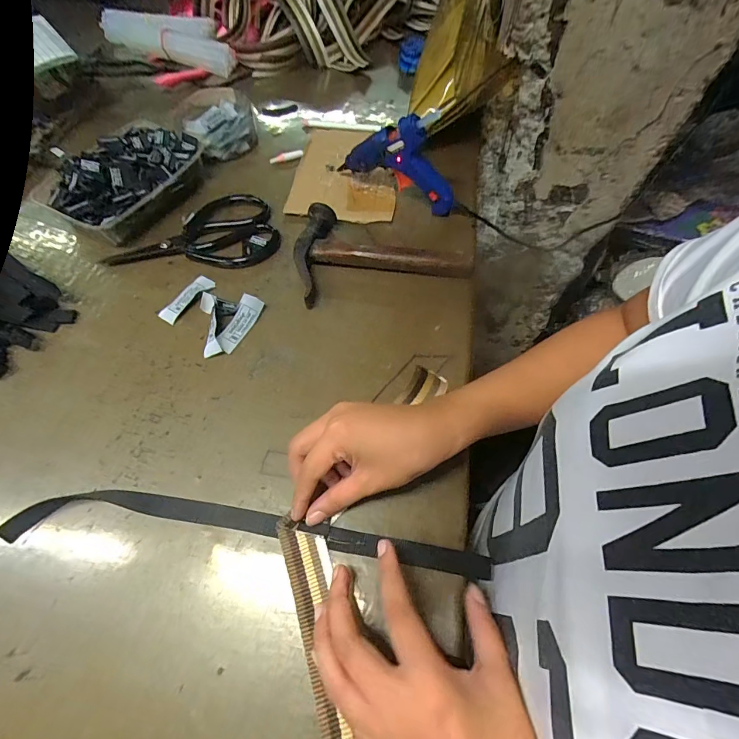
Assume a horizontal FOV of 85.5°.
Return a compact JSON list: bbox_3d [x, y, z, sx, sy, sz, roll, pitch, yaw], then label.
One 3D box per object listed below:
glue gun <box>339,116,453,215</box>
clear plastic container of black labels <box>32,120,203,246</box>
[{"bbox_3d":[0.033,-0.230,0.440,0.131,0.091,0.027,22,63,11],"label":"glue gun"},{"bbox_3d":[-0.279,-0.221,0.463,0.119,0.044,0.167,25,64,13],"label":"clear plastic container of black labels"}]

